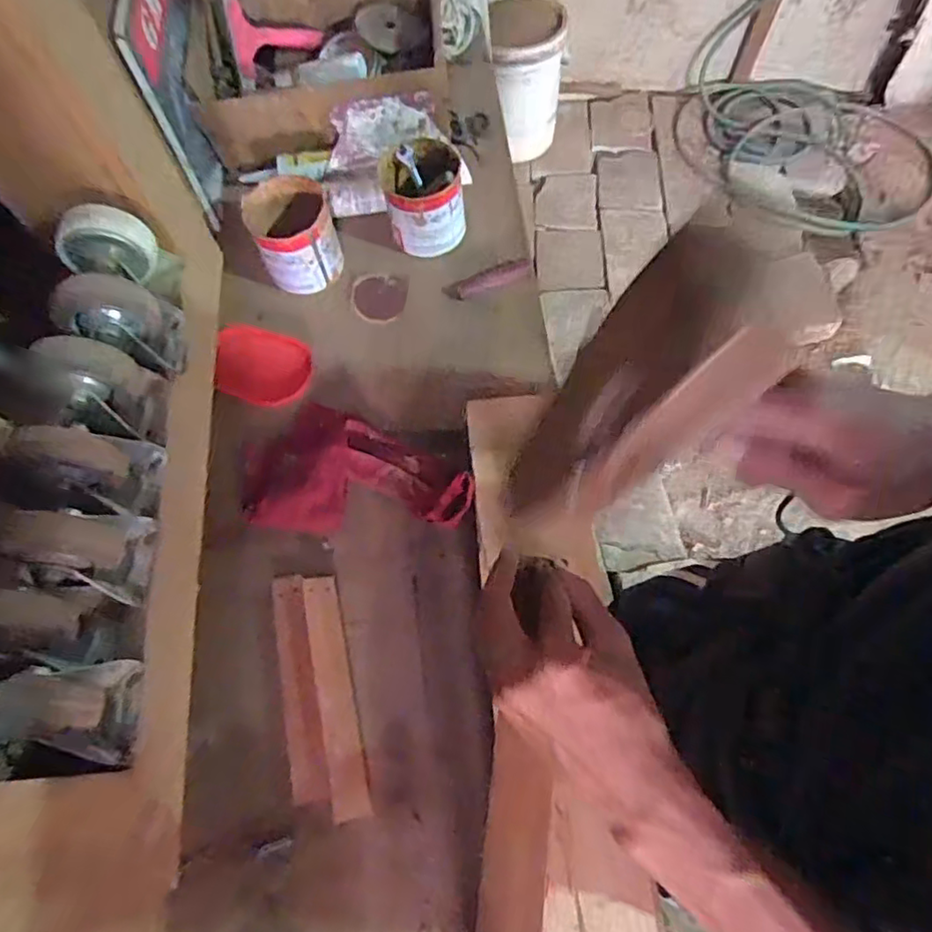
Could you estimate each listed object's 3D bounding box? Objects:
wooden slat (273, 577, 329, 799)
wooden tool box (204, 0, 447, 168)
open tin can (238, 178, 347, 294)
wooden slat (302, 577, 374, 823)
[{"bbox_3d":[-0.169,0.217,0.621,0.037,0.021,0.221,-11,69,-5],"label":"wooden slat"},{"bbox_3d":[-0.203,-0.578,0.876,0.333,0.105,0.242,-12,67,-4],"label":"wooden tool box"},{"bbox_3d":[-0.227,-0.308,0.821,0.104,0.094,0.116,-24,70,-10],"label":"open tin can"},{"bbox_3d":[-0.131,0.224,0.622,0.035,0.018,0.234,-12,69,-6],"label":"wooden slat"}]

